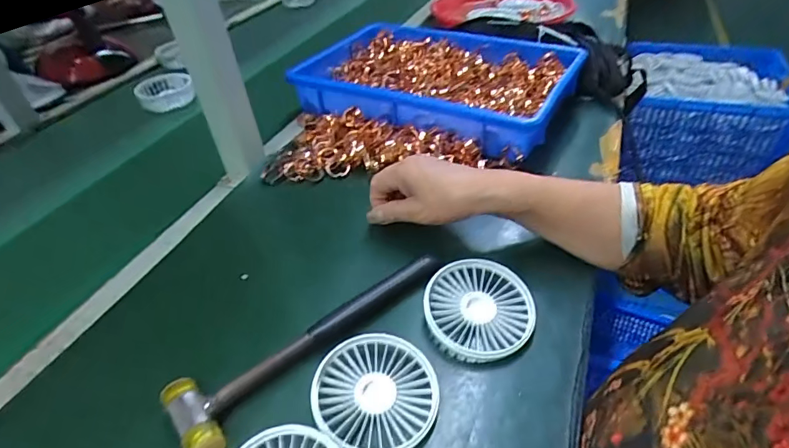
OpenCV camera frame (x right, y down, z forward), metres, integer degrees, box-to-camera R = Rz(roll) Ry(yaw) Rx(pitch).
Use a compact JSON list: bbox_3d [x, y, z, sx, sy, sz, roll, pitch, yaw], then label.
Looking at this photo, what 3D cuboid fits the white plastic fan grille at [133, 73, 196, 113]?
[{"bbox_3d":[-0.357,-0.210,0.697,0.079,0.034,0.076,-18,42,-16],"label":"white plastic fan grille"}]

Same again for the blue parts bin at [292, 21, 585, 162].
[{"bbox_3d":[0.058,-0.204,0.654,0.369,0.081,0.265,18,46,24],"label":"blue parts bin"}]

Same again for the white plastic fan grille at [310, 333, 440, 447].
[{"bbox_3d":[-0.012,0.120,0.321,0.084,0.018,0.088,-3,41,3],"label":"white plastic fan grille"}]

